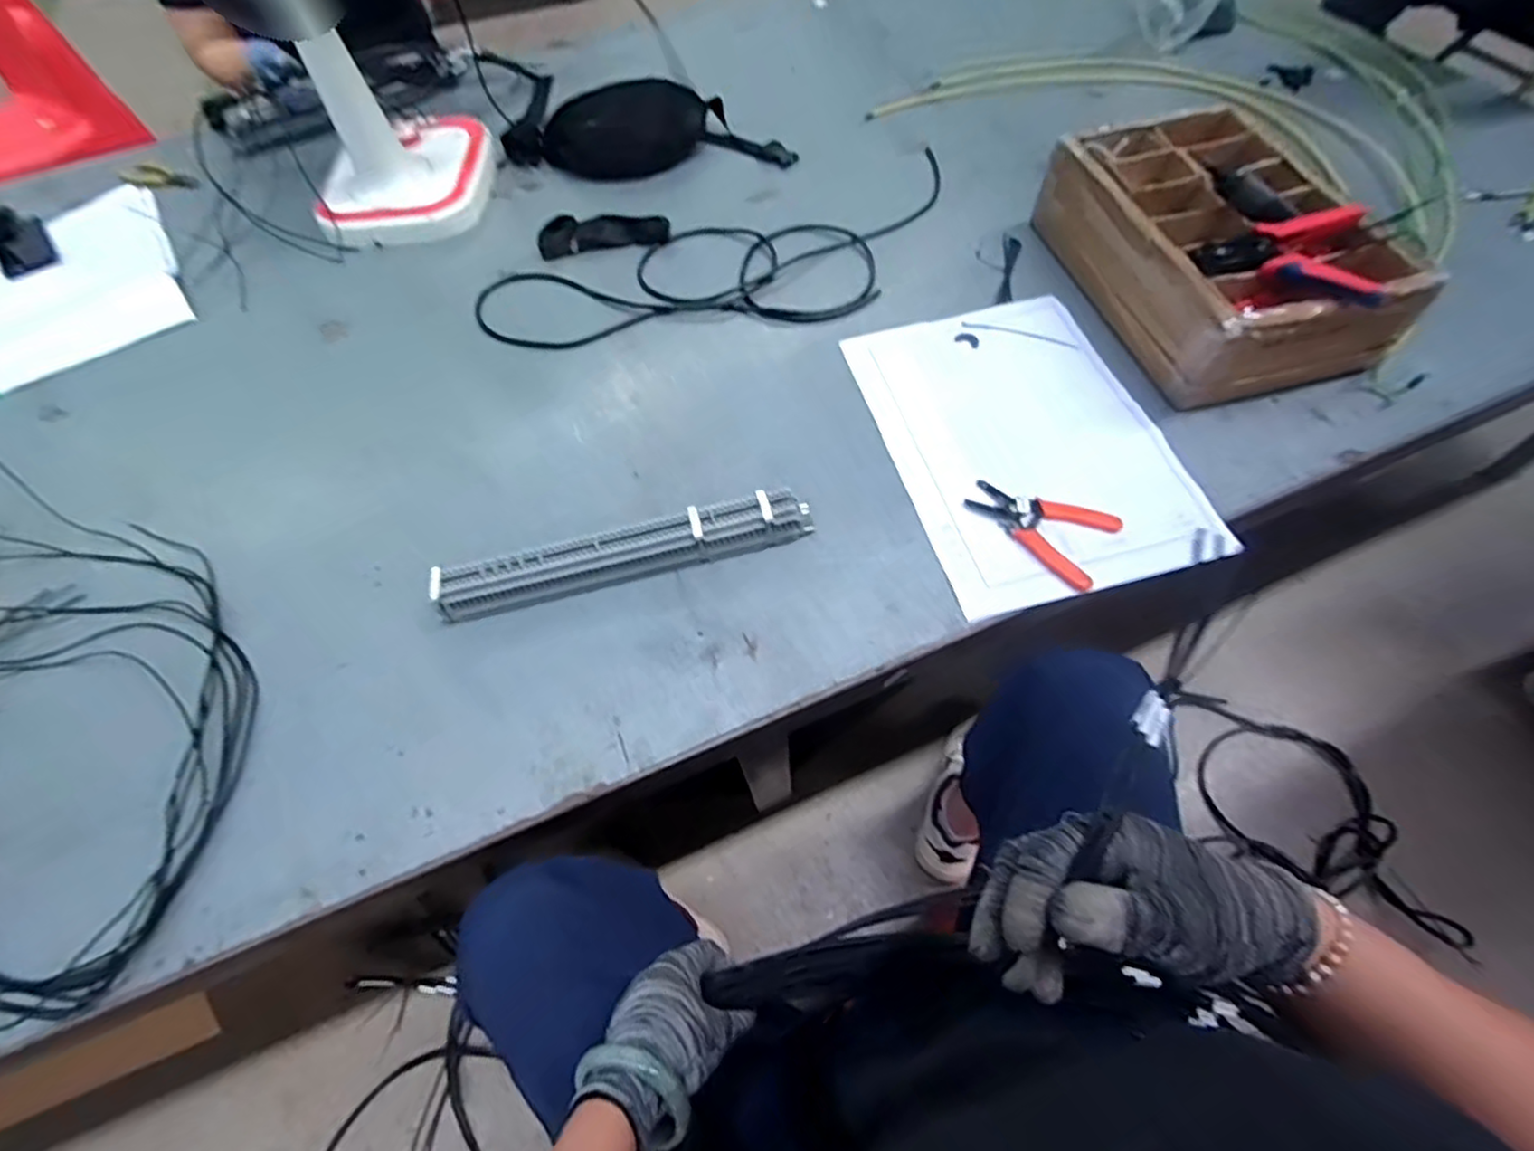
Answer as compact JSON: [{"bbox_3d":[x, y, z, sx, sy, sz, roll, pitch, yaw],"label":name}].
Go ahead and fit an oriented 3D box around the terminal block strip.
[{"bbox_3d":[-0.140,-0.021,0.680,0.385,0.055,0.042,-14,58,-5],"label":"terminal block strip"}]

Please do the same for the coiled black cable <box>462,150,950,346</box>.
[{"bbox_3d":[-0.017,-0.455,0.968,0.760,0.013,0.301,-21,60,-9],"label":"coiled black cable"}]

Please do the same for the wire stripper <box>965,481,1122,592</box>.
[{"bbox_3d":[0.280,-0.049,0.703,0.144,0.016,0.097,28,65,19],"label":"wire stripper"}]

